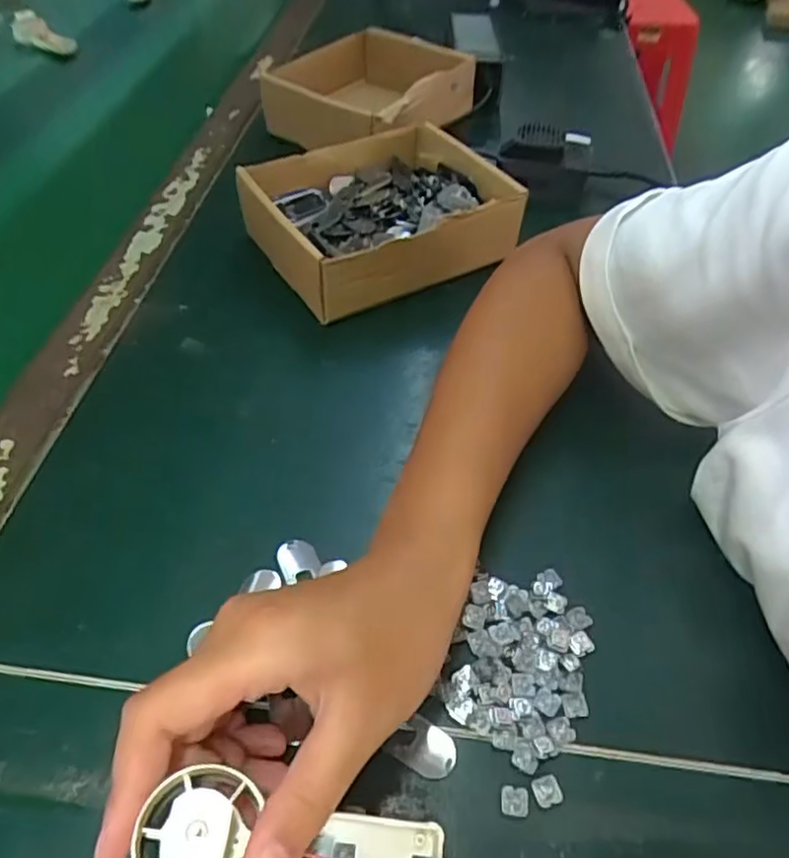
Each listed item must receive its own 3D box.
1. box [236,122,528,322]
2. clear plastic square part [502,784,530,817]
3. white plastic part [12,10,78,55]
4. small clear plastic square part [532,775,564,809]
[{"bbox_3d":[-0.010,-0.158,0.476,0.173,0.052,0.150,-27,54,-22],"label":"box"},{"bbox_3d":[0.047,0.142,0.250,0.011,0.004,0.010,5,49,4],"label":"clear plastic square part"},{"bbox_3d":[-0.409,-0.458,0.760,0.084,0.027,0.025,28,53,5],"label":"white plastic part"},{"bbox_3d":[0.060,0.140,0.253,0.010,0.004,0.010,-12,50,-11],"label":"small clear plastic square part"}]

